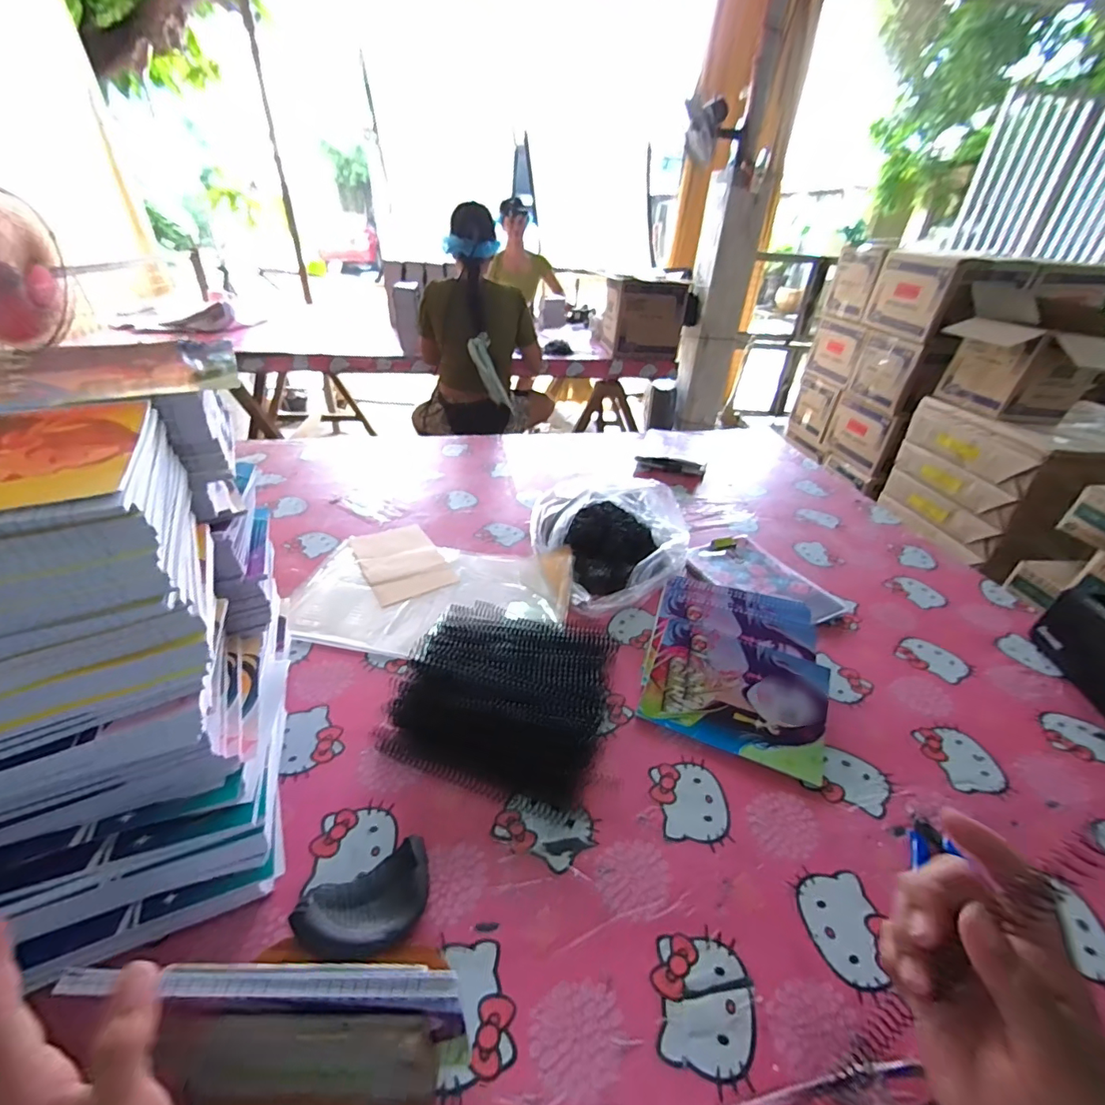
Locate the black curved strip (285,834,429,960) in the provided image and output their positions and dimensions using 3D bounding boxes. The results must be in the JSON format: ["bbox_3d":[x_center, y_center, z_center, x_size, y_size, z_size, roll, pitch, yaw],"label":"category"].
[{"bbox_3d":[-0.147,0.286,0.387,0.103,0.029,0.064,-16,39,-26],"label":"black curved strip"}]

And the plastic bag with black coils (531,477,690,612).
[{"bbox_3d":[0.109,-0.032,0.807,0.247,0.099,0.264,-11,37,-21],"label":"plastic bag with black coils"}]

